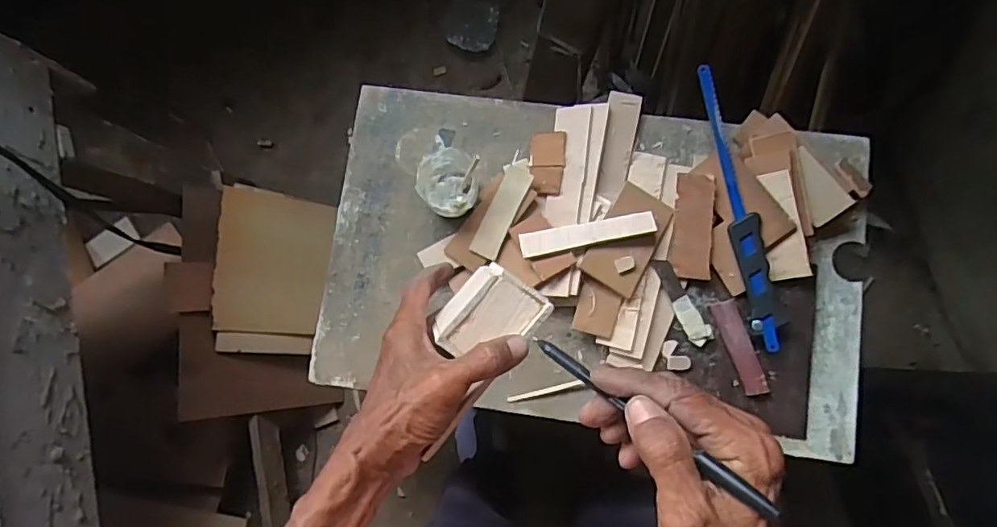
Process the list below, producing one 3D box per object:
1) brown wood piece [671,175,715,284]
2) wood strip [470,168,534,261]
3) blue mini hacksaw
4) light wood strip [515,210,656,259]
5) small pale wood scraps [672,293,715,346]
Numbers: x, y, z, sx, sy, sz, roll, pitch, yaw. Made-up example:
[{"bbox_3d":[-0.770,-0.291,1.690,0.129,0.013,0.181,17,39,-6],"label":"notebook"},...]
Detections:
[{"bbox_3d":[0.206,-0.040,0.602,0.039,0.005,0.109,3,91,12],"label":"brown wood piece"},{"bbox_3d":[0.003,-0.054,0.615,0.031,0.007,0.100,24,84,6],"label":"wood strip"},{"bbox_3d":[0.250,-0.061,0.587,0.031,0.010,0.296,-12,84,1],"label":"blue mini hacksaw"},{"bbox_3d":[0.093,-0.032,0.594,0.139,0.011,0.026,-11,81,2],"label":"light wood strip"},{"bbox_3d":[0.204,0.059,0.595,0.025,0.007,0.052,-26,81,-1],"label":"small pale wood scraps"}]

